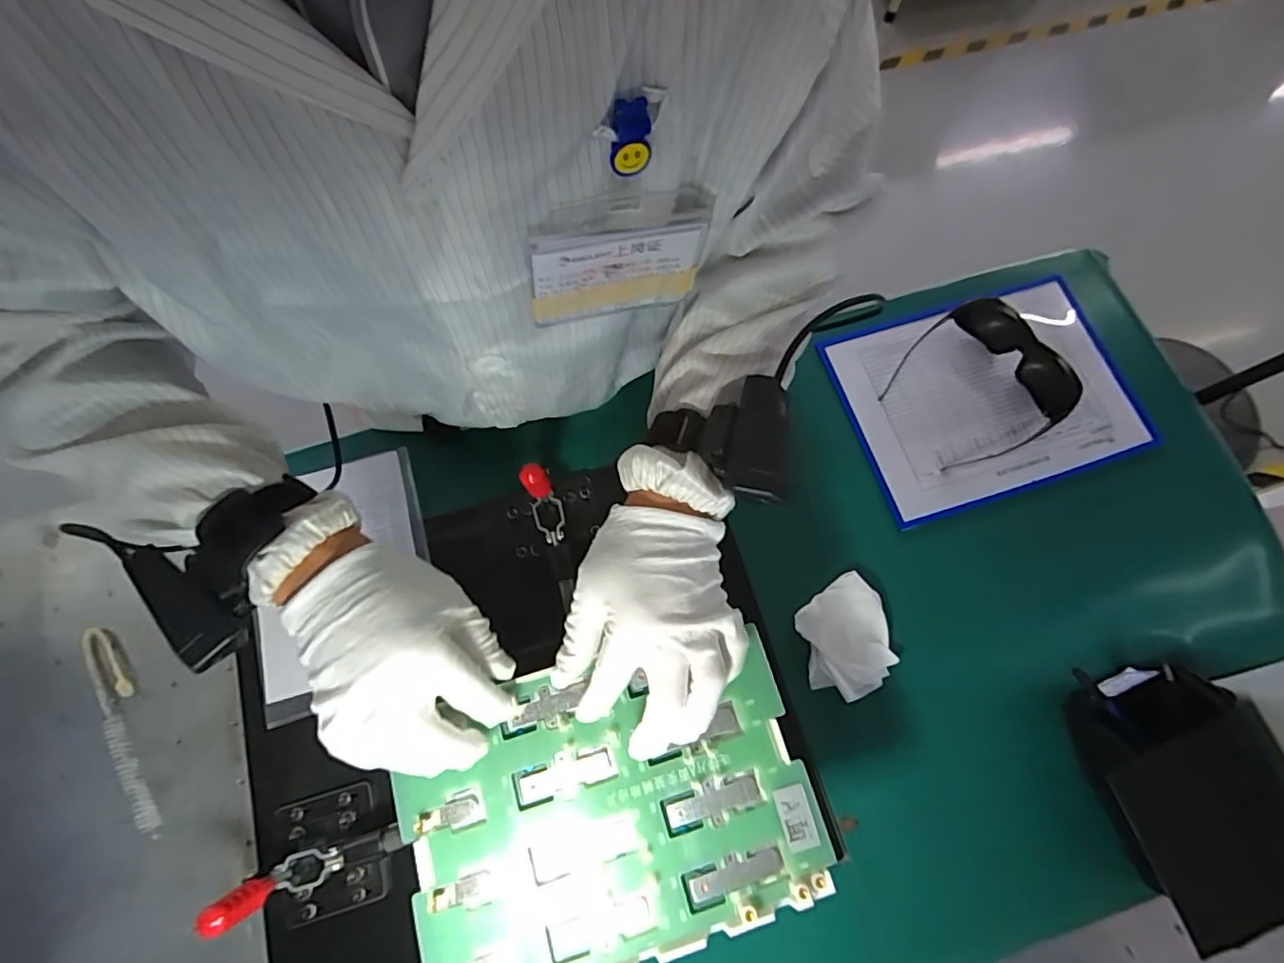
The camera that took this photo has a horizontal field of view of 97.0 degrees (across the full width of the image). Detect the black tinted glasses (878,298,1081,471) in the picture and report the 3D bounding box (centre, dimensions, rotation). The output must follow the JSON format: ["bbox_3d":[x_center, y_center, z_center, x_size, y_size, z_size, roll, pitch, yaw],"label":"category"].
[{"bbox_3d":[0.353,-0.101,0.599,0.151,0.050,0.156,-34,78,-11],"label":"black tinted glasses"}]

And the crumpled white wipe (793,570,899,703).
[{"bbox_3d":[0.192,0.147,0.537,0.081,0.013,0.108,-9,75,-5],"label":"crumpled white wipe"}]

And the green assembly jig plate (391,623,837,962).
[{"bbox_3d":[-0.020,0.205,0.353,0.245,0.010,0.162,-16,75,-6],"label":"green assembly jig plate"}]

